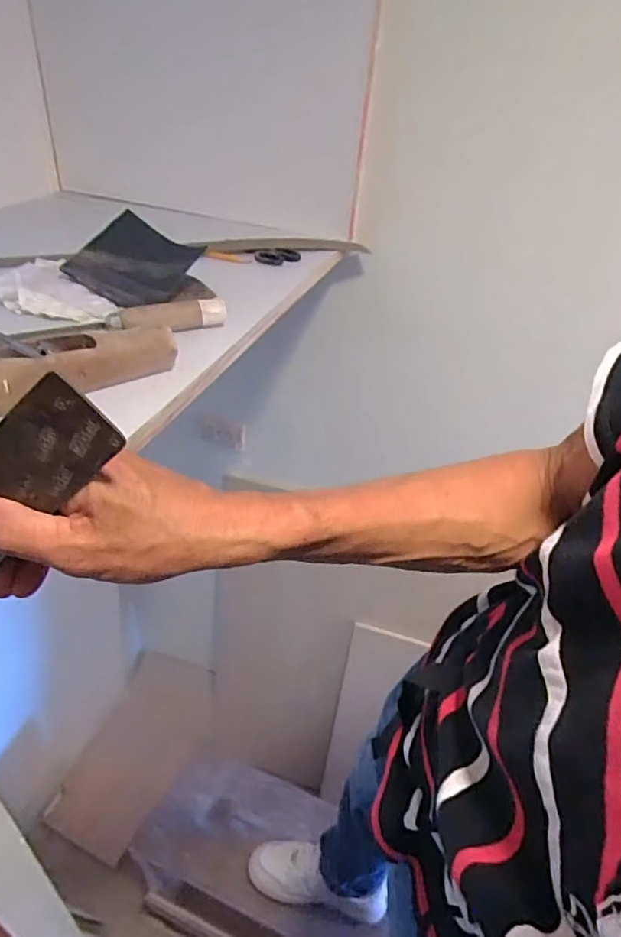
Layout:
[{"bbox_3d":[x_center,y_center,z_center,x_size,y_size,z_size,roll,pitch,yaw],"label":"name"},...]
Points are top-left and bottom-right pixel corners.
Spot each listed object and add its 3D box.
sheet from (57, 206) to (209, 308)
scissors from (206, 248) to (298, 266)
[{"bbox_3d":[-0.201,-0.236,0.624,0.136,0.014,0.118,27,62,14],"label":"sheet"},{"bbox_3d":[-0.076,-0.298,0.779,0.128,0.017,0.046,-11,40,-22],"label":"scissors"}]

